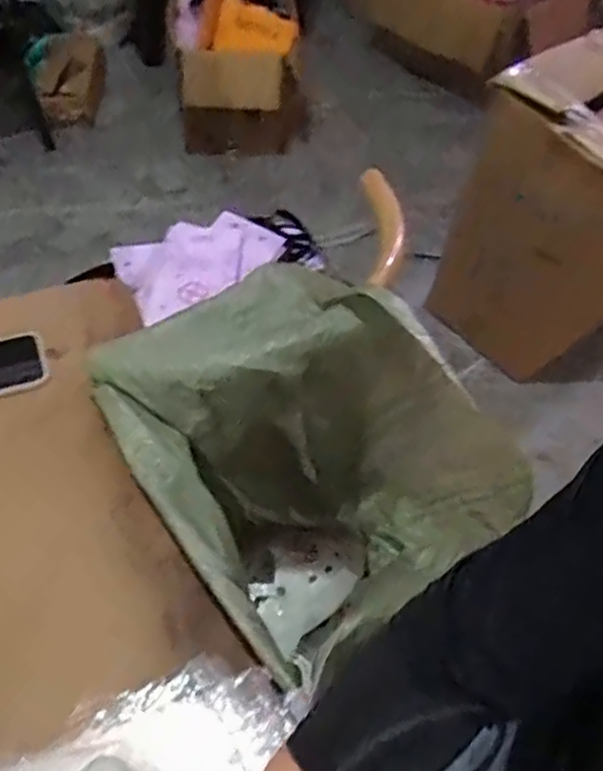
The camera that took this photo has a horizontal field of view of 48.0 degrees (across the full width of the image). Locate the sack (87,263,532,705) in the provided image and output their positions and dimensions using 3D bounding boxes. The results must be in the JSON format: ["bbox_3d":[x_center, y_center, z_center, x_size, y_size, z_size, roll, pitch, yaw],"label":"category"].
[{"bbox_3d":[-0.014,0.150,0.914,0.351,0.475,0.385,-31,62,-22],"label":"sack"}]

